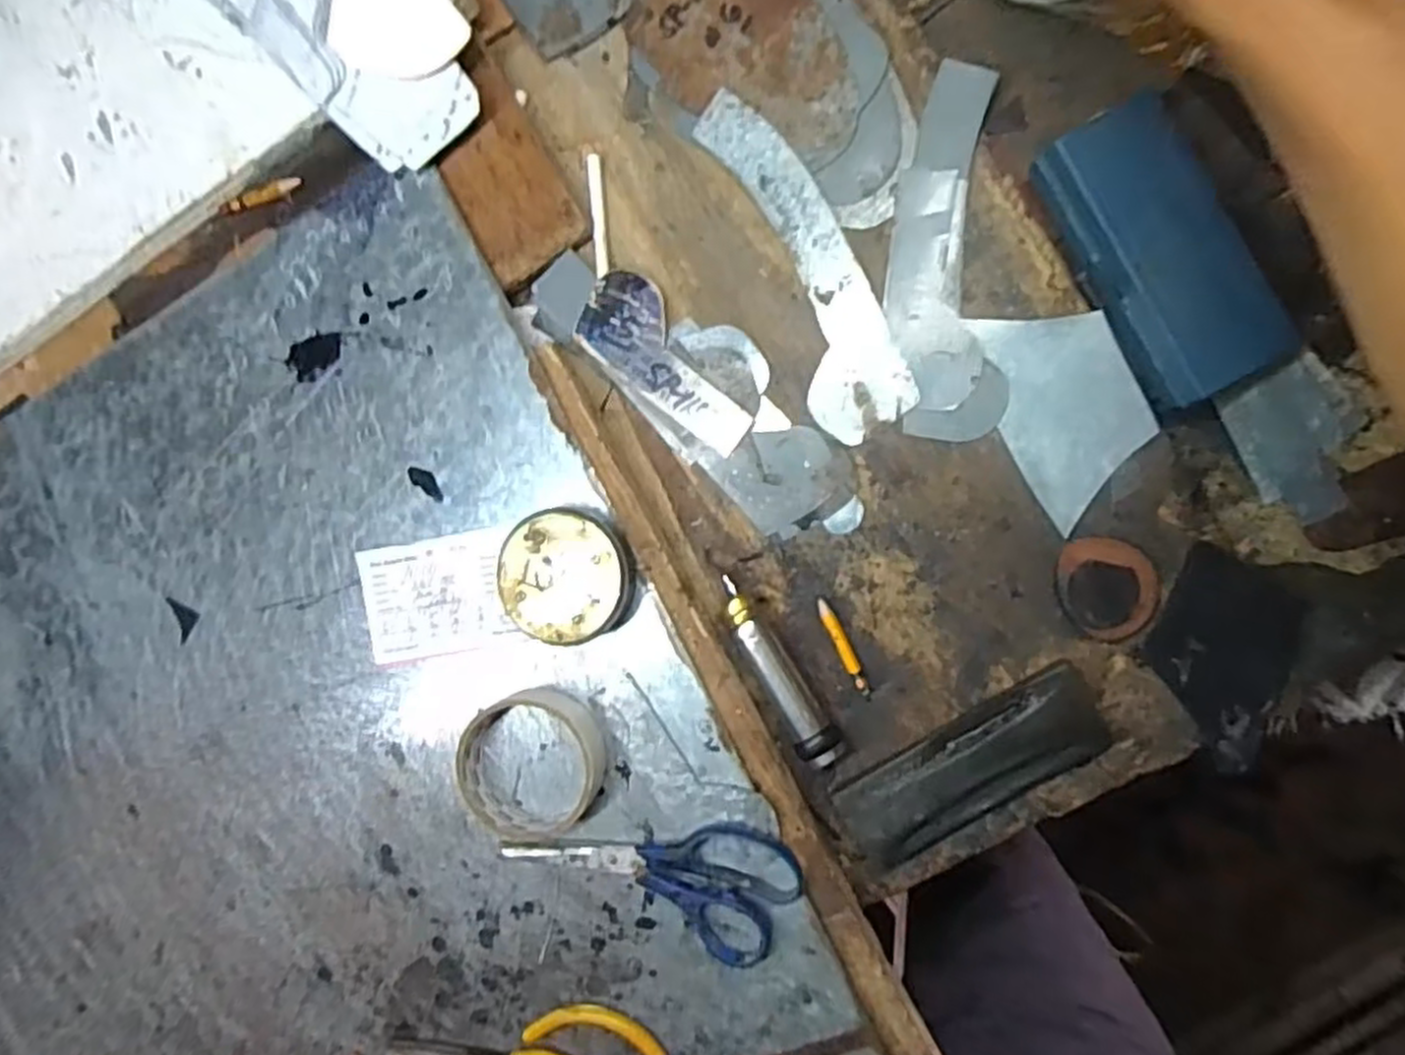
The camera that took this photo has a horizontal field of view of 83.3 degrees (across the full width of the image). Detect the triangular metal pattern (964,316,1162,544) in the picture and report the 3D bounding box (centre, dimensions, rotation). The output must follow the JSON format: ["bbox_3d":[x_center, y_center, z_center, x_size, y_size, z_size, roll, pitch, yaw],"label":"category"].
[{"bbox_3d":[0.202,-0.069,0.438,0.072,0.007,0.119,-26,92,11],"label":"triangular metal pattern"}]

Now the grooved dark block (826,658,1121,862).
[{"bbox_3d":[0.154,0.136,0.447,0.153,0.020,0.055,-32,91,11],"label":"grooved dark block"}]

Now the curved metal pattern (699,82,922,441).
[{"bbox_3d":[0.058,-0.151,0.457,0.056,0.005,0.205,-26,91,8],"label":"curved metal pattern"}]

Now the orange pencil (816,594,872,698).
[{"bbox_3d":[0.083,0.071,0.463,0.009,0.008,0.064,-28,91,11],"label":"orange pencil"}]

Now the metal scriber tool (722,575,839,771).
[{"bbox_3d":[0.042,0.084,0.461,0.023,0.023,0.116,-34,90,11],"label":"metal scriber tool"}]

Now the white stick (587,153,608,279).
[{"bbox_3d":[-0.063,-0.188,0.478,0.008,0.005,0.071,-4,96,9],"label":"white stick"}]

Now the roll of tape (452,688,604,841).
[{"bbox_3d":[-0.099,0.140,0.467,0.084,0.027,0.080,1,96,9],"label":"roll of tape"}]

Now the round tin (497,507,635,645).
[{"bbox_3d":[-0.079,0.027,0.461,0.075,0.030,0.074,1,96,9],"label":"round tin"}]

